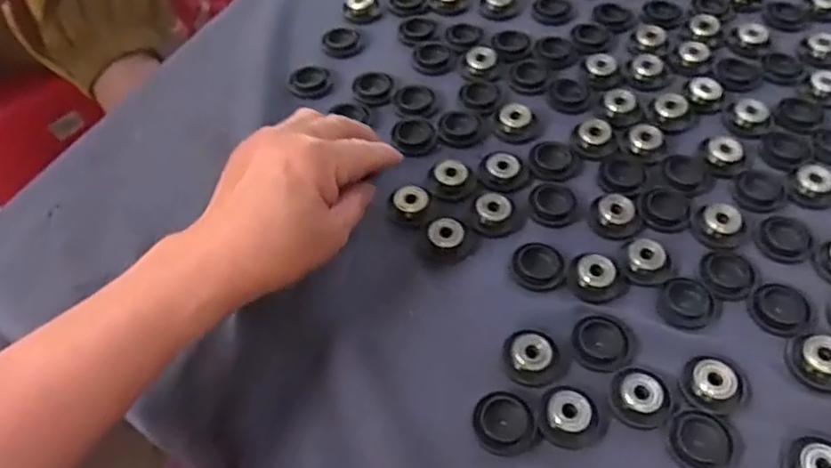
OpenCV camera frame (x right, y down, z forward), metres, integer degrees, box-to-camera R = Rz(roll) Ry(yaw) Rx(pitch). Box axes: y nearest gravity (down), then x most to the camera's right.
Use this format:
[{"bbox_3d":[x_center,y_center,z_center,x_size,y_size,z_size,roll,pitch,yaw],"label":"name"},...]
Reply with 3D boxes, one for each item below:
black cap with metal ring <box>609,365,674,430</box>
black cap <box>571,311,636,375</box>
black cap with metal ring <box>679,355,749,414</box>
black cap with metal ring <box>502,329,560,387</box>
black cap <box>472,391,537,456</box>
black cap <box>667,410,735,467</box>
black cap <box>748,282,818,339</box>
[{"bbox_3d":[0.122,0.085,0.357,0.031,0.008,0.034,-1,55,2],"label":"black cap with metal ring"},{"bbox_3d":[0.107,0.060,0.377,0.034,0.005,0.036,-1,55,2],"label":"black cap"},{"bbox_3d":[0.161,0.079,0.357,0.034,0.011,0.029,12,57,11],"label":"black cap with metal ring"},{"bbox_3d":[0.063,0.067,0.368,0.029,0.009,0.028,-1,55,2],"label":"black cap with metal ring"},{"bbox_3d":[0.046,0.098,0.350,0.031,0.004,0.033,-1,55,2],"label":"black cap"},{"bbox_3d":[0.147,0.106,0.342,0.031,0.005,0.032,-1,55,2],"label":"black cap"},{"bbox_3d":[0.212,0.042,0.384,0.036,0.004,0.034,-1,55,2],"label":"black cap"}]

